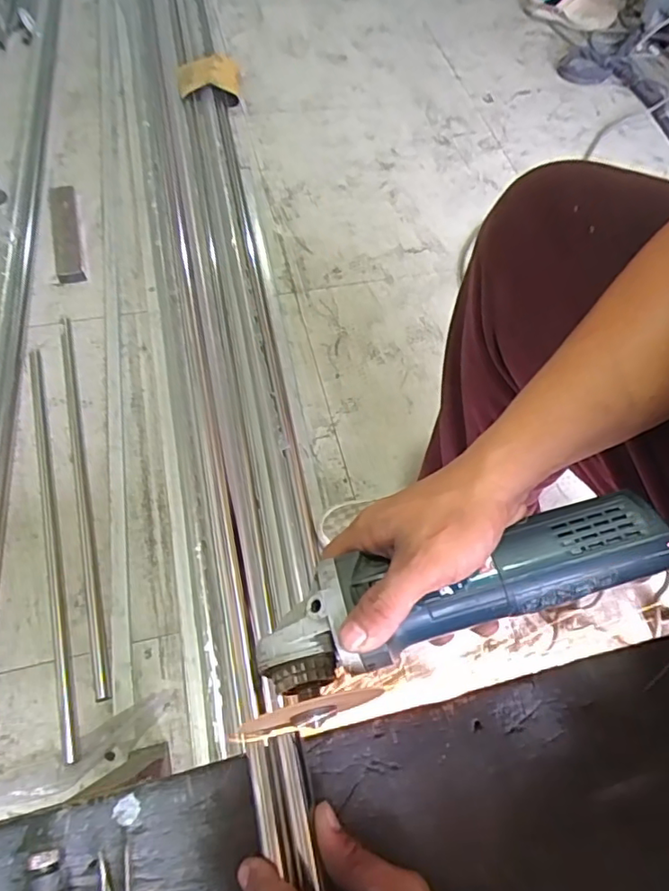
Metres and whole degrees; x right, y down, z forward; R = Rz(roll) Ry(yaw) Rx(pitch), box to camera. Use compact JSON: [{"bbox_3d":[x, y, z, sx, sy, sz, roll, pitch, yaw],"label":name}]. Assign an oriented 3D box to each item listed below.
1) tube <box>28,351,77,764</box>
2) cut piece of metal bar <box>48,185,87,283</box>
[{"bbox_3d":[-0.422,0.115,0.842,0.019,0.014,0.643,-14,62,-12],"label":"tube"},{"bbox_3d":[-0.541,-0.428,1.142,0.051,0.013,0.265,-13,64,-10],"label":"cut piece of metal bar"}]

